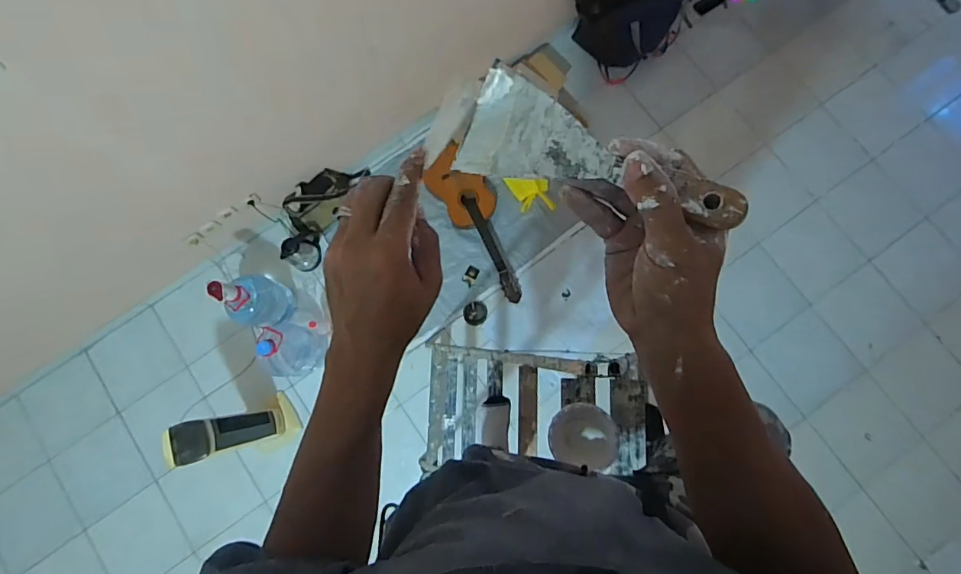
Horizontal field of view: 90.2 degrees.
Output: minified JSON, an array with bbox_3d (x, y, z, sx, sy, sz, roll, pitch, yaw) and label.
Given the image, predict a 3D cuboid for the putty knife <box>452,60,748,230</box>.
[{"bbox_3d":[0.074,-0.078,0.289,0.170,0.027,0.059,21,82,8],"label":"putty knife"}]

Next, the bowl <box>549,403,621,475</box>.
[{"bbox_3d":[0.197,0.289,0.934,0.122,0.077,0.119,0,82,1],"label":"bowl"}]

